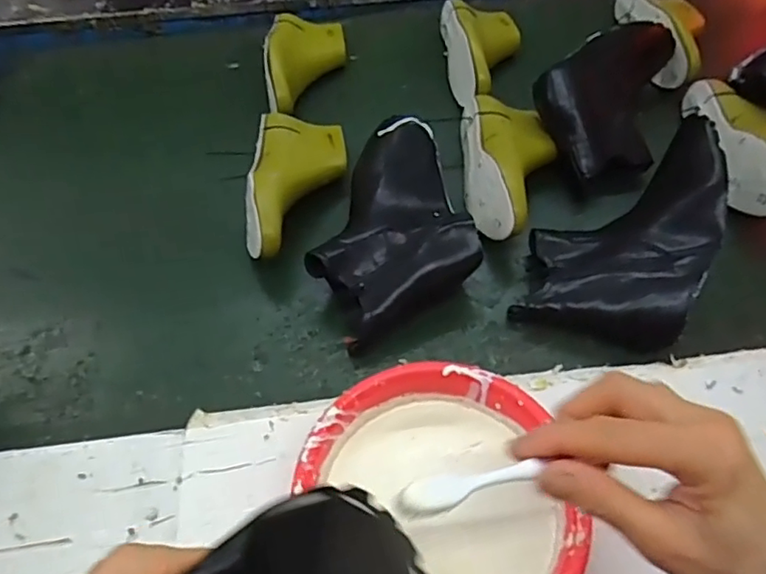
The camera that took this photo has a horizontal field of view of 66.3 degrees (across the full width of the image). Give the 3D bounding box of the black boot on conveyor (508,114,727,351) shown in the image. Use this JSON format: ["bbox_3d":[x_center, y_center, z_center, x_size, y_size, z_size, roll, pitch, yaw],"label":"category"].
[{"bbox_3d":[0.241,-0.061,0.587,0.158,0.116,0.209,16,55,15],"label":"black boot on conveyor"}]

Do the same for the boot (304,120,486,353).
[{"bbox_3d":[0.003,-0.067,0.632,0.158,0.082,0.236,-10,53,-5],"label":"boot"}]

